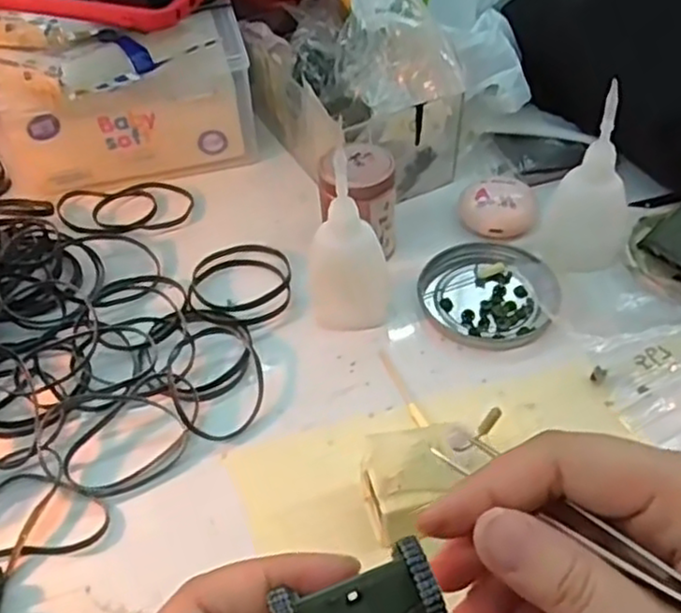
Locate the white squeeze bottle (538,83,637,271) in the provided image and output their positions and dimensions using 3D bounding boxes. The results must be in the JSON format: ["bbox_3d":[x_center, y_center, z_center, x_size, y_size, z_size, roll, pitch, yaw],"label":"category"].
[{"bbox_3d":[0.144,-0.069,0.399,0.049,0.100,0.041,17,50,20],"label":"white squeeze bottle"}]

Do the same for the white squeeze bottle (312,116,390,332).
[{"bbox_3d":[0.004,-0.032,0.377,0.041,0.105,0.035,-5,46,0],"label":"white squeeze bottle"}]

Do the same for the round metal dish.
[{"bbox_3d":[0.087,-0.009,0.420,0.077,0.009,0.079,-2,46,2],"label":"round metal dish"}]

